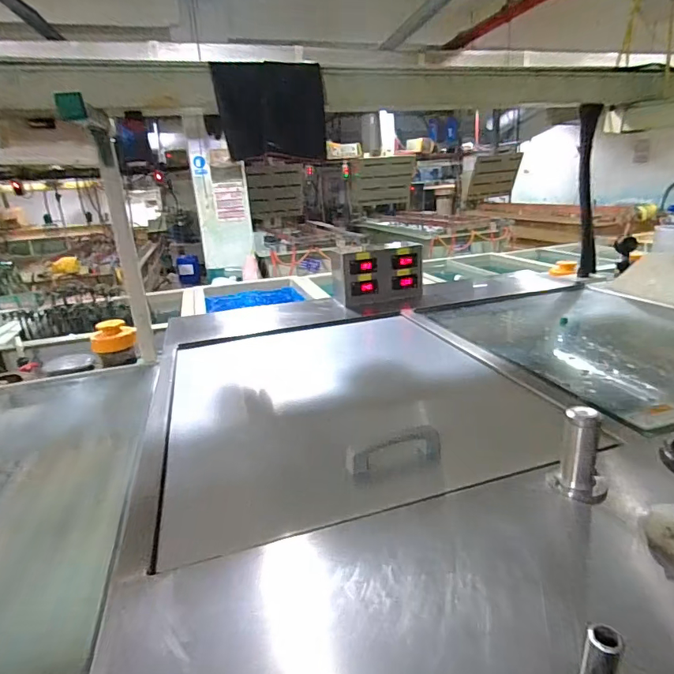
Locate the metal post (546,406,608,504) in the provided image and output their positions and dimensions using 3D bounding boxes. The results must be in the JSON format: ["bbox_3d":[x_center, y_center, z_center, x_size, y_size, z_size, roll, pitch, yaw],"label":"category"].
[{"bbox_3d":[0.308,0.150,0.552,0.057,0.112,0.051,-11,21,-20],"label":"metal post"}]

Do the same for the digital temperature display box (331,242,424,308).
[{"bbox_3d":[0.135,-0.231,1.563,0.307,0.191,0.146,-10,20,-16],"label":"digital temperature display box"}]

